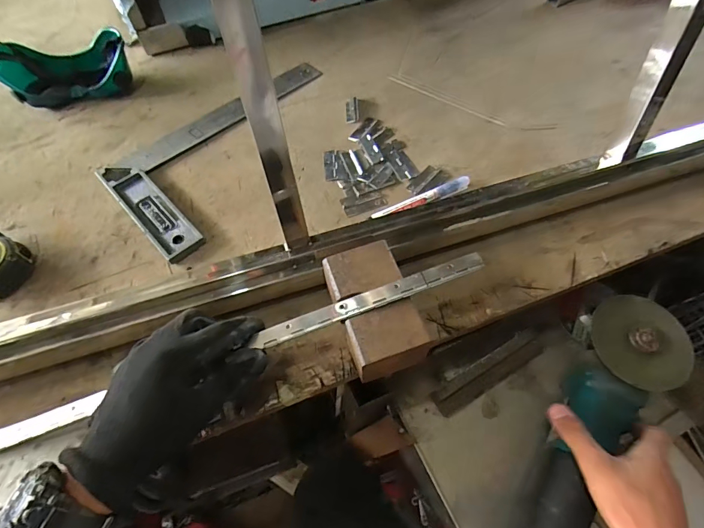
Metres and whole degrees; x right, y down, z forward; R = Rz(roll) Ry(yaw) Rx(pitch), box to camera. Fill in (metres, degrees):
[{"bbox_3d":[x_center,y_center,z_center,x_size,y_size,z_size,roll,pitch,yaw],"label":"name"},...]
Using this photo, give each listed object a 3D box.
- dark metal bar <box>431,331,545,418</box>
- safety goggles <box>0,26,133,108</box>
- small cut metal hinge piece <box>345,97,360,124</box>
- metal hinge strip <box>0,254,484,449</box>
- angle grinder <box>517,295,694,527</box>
[{"bbox_3d":[0.163,0.128,0.472,0.150,0.023,0.031,-28,61,-14],"label":"dark metal bar"},{"bbox_3d":[-0.407,-0.285,0.574,0.173,0.067,0.096,-8,59,-2],"label":"safety goggles"},{"bbox_3d":[0.000,-0.221,0.569,0.019,0.008,0.047,-3,58,1],"label":"small cut metal hinge piece"},{"bbox_3d":[-0.122,0.085,0.344,0.489,0.012,0.019,-20,59,0],"label":"metal hinge strip"},{"bbox_3d":[0.226,0.199,0.403,0.088,0.079,0.369,31,76,19],"label":"angle grinder"}]

